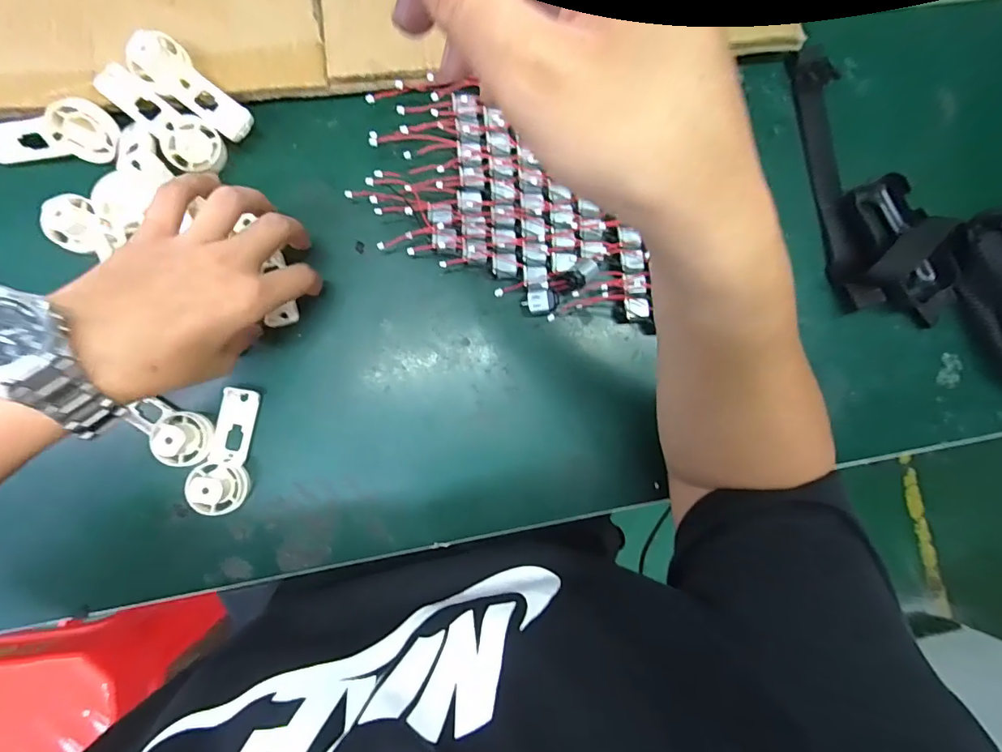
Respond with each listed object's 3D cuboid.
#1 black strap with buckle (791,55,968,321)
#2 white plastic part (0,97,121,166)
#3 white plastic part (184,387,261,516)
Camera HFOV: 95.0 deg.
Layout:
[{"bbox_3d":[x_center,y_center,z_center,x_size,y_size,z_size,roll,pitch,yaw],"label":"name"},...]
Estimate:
[{"bbox_3d":[0.322,-0.166,0.383,0.094,0.053,0.246,-10,87,-5],"label":"black strap with buckle"},{"bbox_3d":[-0.338,-0.179,0.341,0.095,0.015,0.040,-9,131,-6],"label":"white plastic part"},{"bbox_3d":[-0.203,0.057,0.341,0.035,0.027,0.092,12,86,-4],"label":"white plastic part"}]

